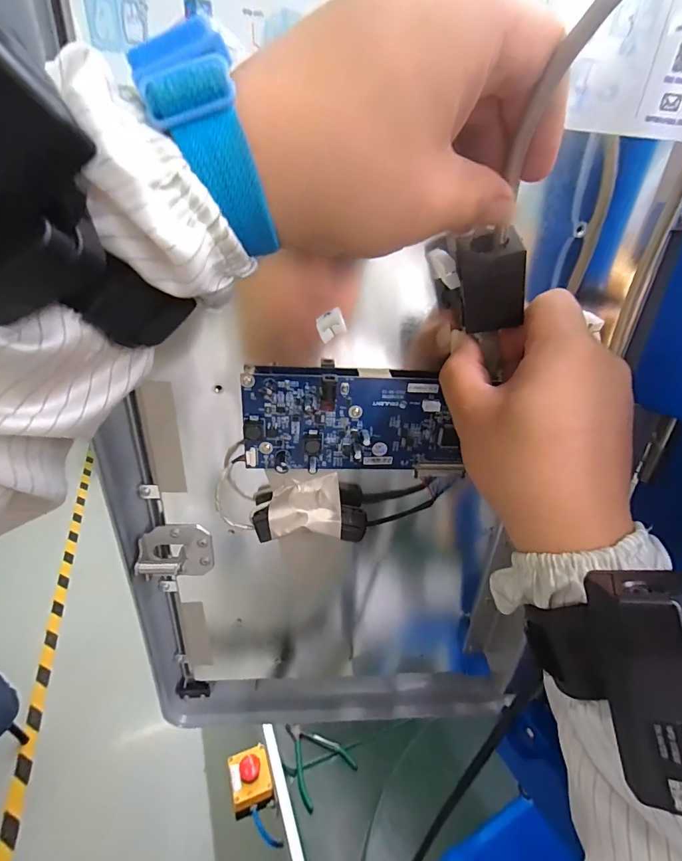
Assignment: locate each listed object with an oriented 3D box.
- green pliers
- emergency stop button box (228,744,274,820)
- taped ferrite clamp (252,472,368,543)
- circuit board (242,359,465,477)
[{"bbox_3d":[-0.053,0.623,0.799,0.108,0.024,0.134,-17,34,-36],"label":"green pliers"},{"bbox_3d":[-0.174,0.673,0.795,0.078,0.079,0.089,-6,28,-19],"label":"emergency stop button box"},{"bbox_3d":[-0.021,0.060,0.302,0.076,0.034,0.043,-6,67,1],"label":"taped ferrite clamp"},{"bbox_3d":[0.010,-0.004,0.268,0.140,0.071,0.021,4,27,-1],"label":"circuit board"}]

